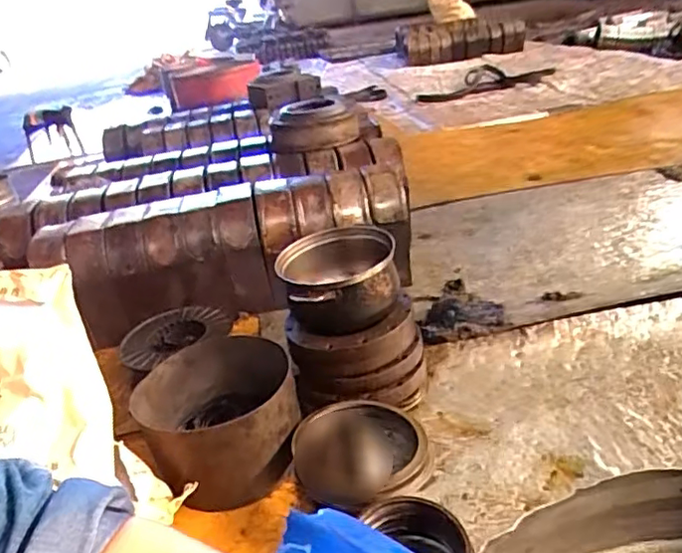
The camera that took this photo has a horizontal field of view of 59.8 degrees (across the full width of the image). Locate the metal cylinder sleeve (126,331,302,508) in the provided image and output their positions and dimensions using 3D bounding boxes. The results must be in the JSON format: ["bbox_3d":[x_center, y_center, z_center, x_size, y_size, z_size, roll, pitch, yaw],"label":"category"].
[{"bbox_3d":[-0.206,0.230,1.004,0.259,0.142,0.255,-16,28,-14],"label":"metal cylinder sleeve"}]

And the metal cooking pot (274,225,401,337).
[{"bbox_3d":[-0.007,-0.001,1.103,0.211,0.117,0.225,-7,27,3],"label":"metal cooking pot"}]

